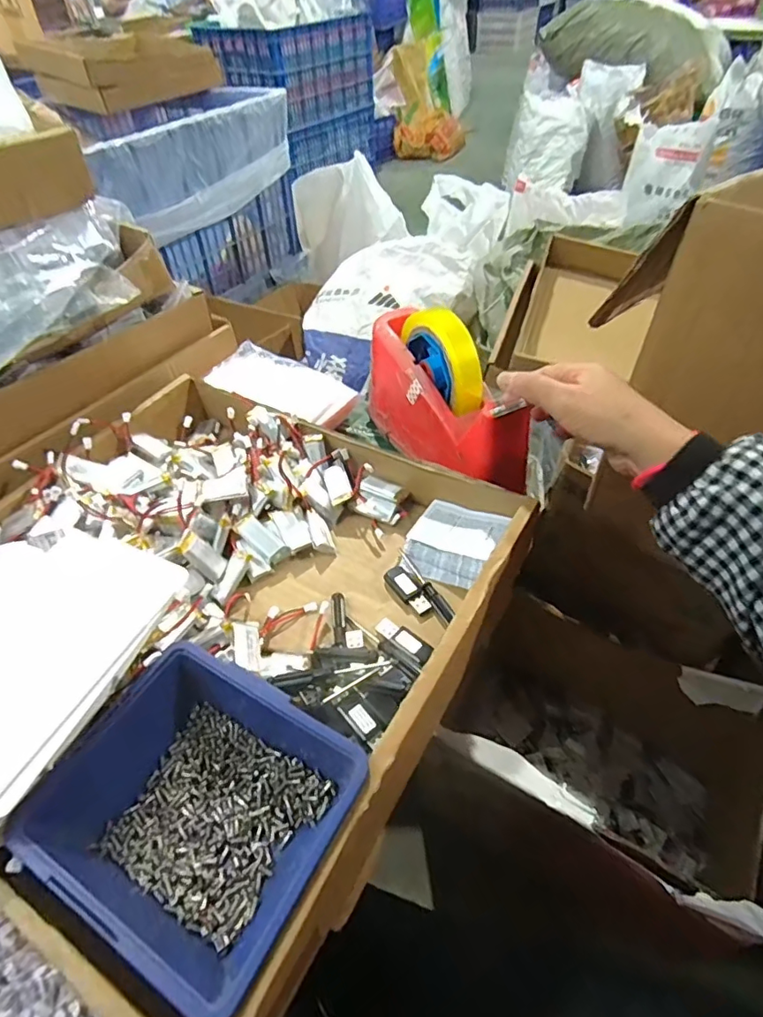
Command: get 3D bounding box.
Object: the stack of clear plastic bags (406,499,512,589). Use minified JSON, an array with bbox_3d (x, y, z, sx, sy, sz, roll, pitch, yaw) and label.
[{"bbox_3d":[0.059,0.026,0.429,0.070,0.030,0.065,17,50,18],"label":"stack of clear plastic bags"}]

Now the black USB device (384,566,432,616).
[{"bbox_3d":[0.021,0.063,0.411,0.018,0.010,0.043,-32,53,-24],"label":"black USB device"}]

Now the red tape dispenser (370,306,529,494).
[{"bbox_3d":[0.053,-0.097,0.467,0.059,0.108,0.210,-24,50,-19],"label":"red tape dispenser"}]

